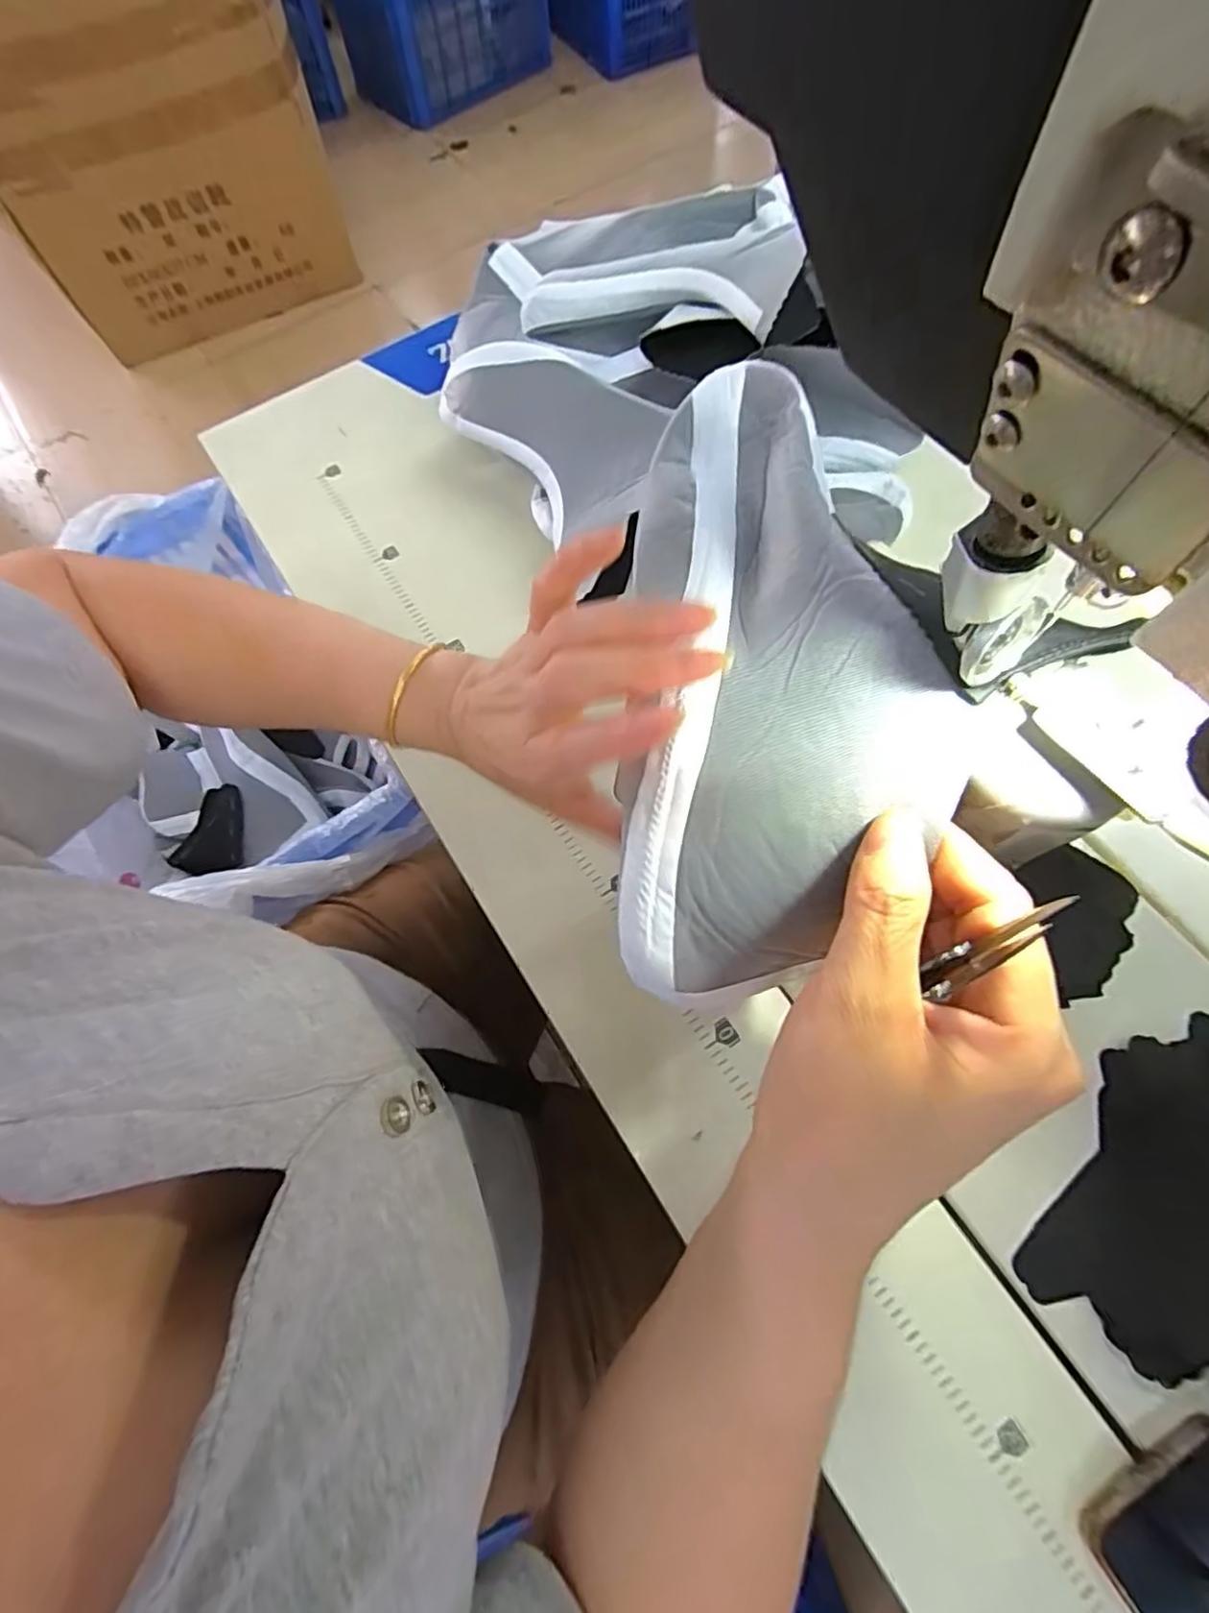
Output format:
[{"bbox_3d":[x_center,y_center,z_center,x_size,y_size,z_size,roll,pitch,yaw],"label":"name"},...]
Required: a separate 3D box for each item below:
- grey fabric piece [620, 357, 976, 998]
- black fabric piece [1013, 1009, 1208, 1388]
[{"bbox_3d":[0.060,-0.053,0.227,0.098,0.048,0.236,2,77,3],"label":"grey fabric piece"},{"bbox_3d":[0.266,0.174,0.279,0.096,0.016,0.148,29,79,29],"label":"black fabric piece"}]

